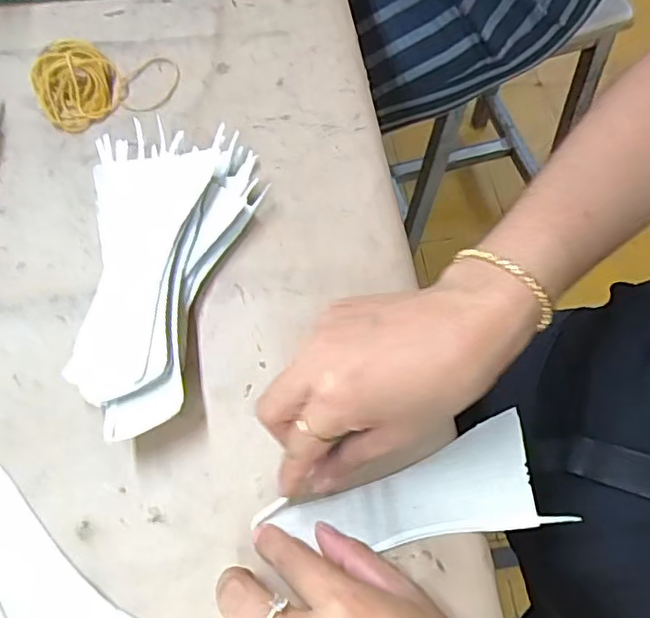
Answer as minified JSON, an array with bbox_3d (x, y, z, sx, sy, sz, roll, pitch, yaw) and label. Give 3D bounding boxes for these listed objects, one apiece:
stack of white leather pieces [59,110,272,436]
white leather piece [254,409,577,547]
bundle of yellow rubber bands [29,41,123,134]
[{"bbox_3d":[-0.094,-0.025,0.368,0.100,0.031,0.201,-2,65,-2],"label":"stack of white leather pieces"},{"bbox_3d":[0.044,0.099,0.326,0.148,0.006,0.058,-10,67,-7],"label":"white leather piece"},{"bbox_3d":[-0.182,-0.164,0.436,0.057,0.023,0.064,-41,72,-18],"label":"bundle of yellow rubber bands"}]

